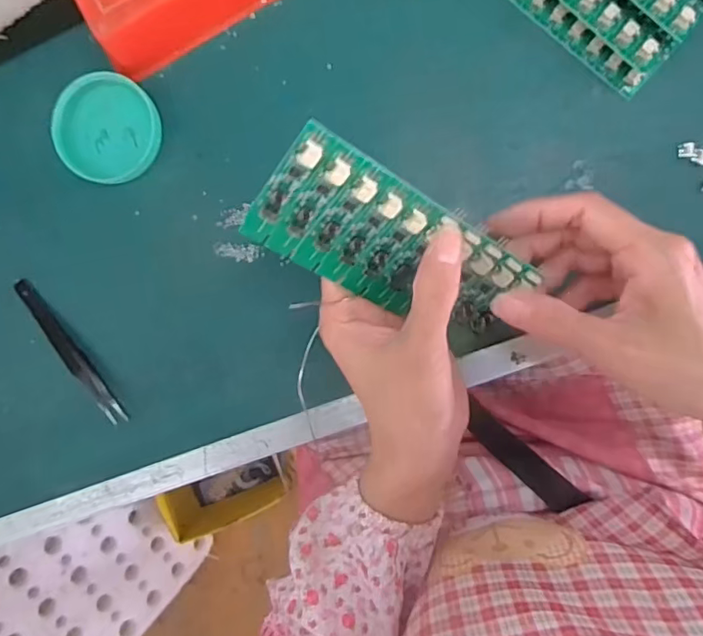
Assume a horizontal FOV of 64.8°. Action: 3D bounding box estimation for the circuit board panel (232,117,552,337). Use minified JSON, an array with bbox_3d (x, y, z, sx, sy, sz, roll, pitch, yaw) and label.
[{"bbox_3d":[0.020,-0.030,0.259,0.130,0.007,0.061,28,125,-23],"label":"circuit board panel"}]

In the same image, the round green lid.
[{"bbox_3d":[-0.155,-0.120,0.351,0.063,0.011,0.065,0,94,6],"label":"round green lid"}]

